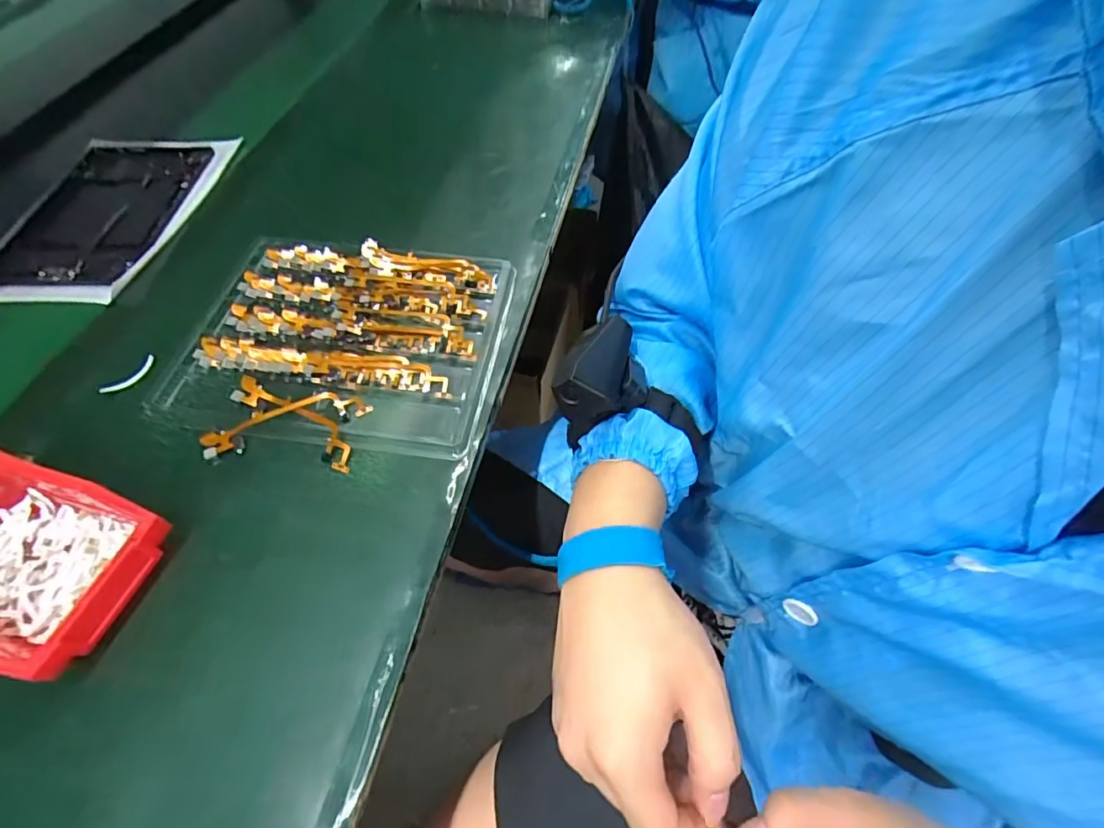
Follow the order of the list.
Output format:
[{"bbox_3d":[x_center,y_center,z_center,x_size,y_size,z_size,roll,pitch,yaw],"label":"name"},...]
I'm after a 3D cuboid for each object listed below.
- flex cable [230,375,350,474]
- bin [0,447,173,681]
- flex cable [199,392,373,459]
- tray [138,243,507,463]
[{"bbox_3d":[-0.210,0.003,0.424,0.131,0.007,0.028,28,62,19],"label":"flex cable"},{"bbox_3d":[-0.348,0.092,0.336,0.144,0.077,0.104,14,58,11],"label":"bin"},{"bbox_3d":[-0.217,0.004,0.425,0.132,0.006,0.036,-16,57,-8],"label":"flex cable"},{"bbox_3d":[-0.187,-0.075,0.475,0.274,0.013,0.221,8,57,7],"label":"tray"}]

